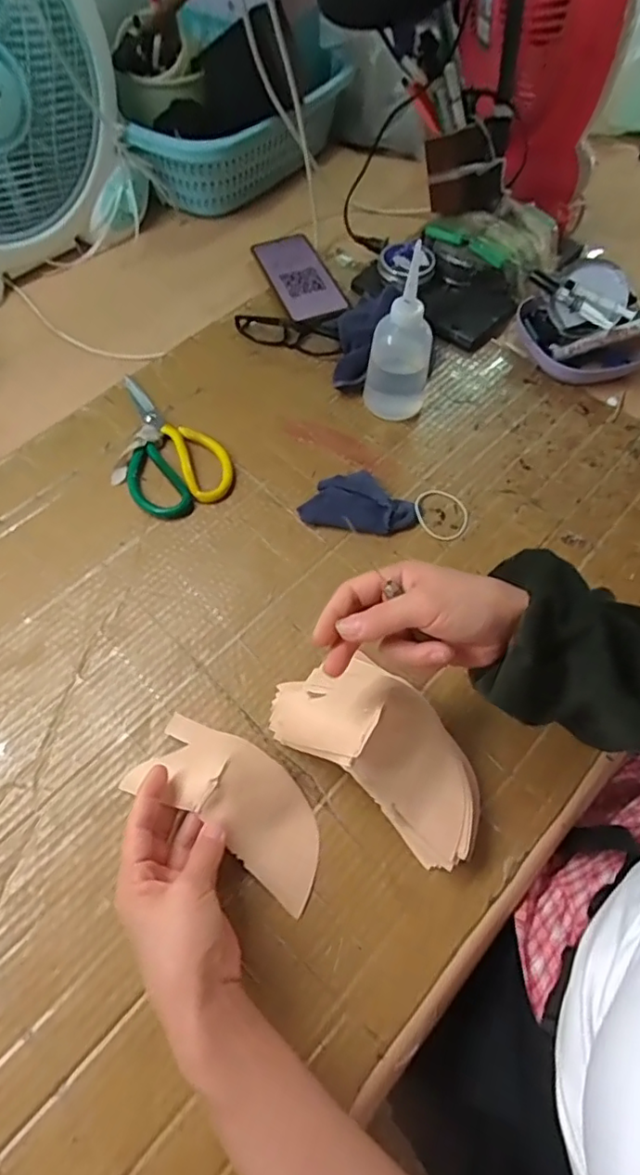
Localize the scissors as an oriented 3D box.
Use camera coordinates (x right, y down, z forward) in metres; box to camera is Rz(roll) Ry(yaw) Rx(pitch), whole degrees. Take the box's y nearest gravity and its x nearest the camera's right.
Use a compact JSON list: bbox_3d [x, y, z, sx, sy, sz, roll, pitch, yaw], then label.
[{"bbox_3d":[-0.158,-0.156,0.597,0.100,0.013,0.188,-18,63,-10],"label":"scissors"}]

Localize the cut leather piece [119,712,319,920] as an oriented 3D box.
[{"bbox_3d":[-0.063,0.159,0.423,0.159,0.044,0.082,40,69,13],"label":"cut leather piece"}]

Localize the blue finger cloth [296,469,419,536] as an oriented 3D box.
[{"bbox_3d":[0.040,-0.082,0.560,0.106,0.017,0.063,10,62,5],"label":"blue finger cloth"}]

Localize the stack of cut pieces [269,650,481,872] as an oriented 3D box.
[{"bbox_3d":[0.049,0.115,0.426,0.174,0.075,0.086,38,68,13],"label":"stack of cut pieces"}]

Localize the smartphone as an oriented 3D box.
[{"bbox_3d":[-0.025,-0.384,0.713,0.073,0.013,0.156,-20,64,-11],"label":"smartphone"}]

